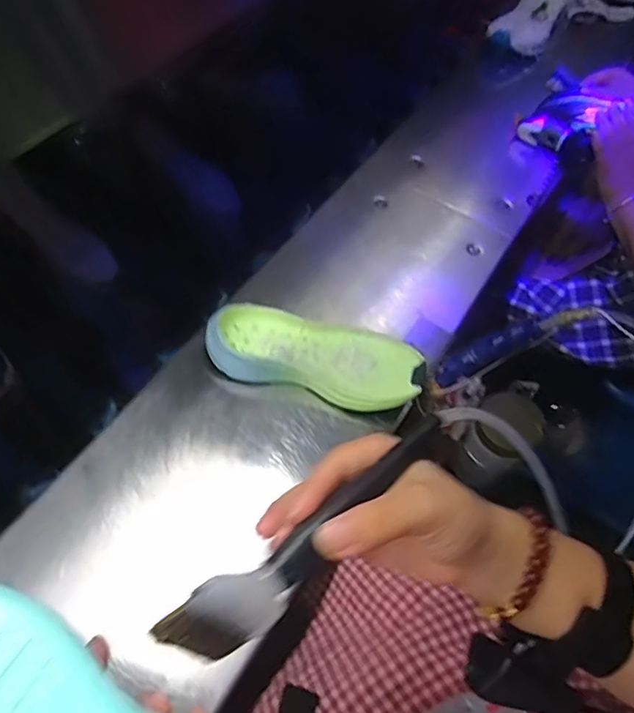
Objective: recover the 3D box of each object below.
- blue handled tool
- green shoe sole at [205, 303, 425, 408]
[{"bbox_3d":[0.177,-0.012,0.551,0.028,0.173,0.018,30,49,-28],"label":"blue handled tool"},{"bbox_3d":[-0.003,0.001,0.611,0.223,0.049,0.090,13,57,2],"label":"green shoe sole"}]

